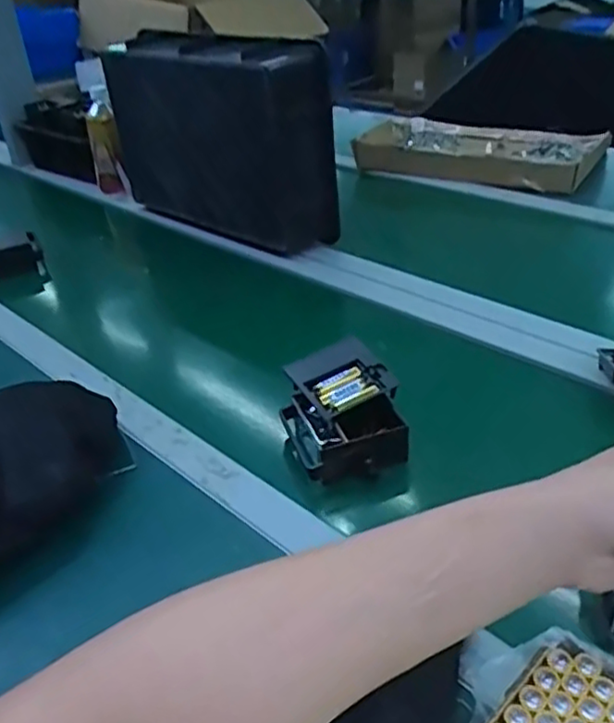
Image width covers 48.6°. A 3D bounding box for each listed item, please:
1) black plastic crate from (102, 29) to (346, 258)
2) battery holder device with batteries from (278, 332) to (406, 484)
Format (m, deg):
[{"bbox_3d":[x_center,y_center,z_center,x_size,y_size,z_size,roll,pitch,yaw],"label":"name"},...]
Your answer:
[{"bbox_3d":[-0.138,-0.350,1.055,0.157,0.271,0.452,-26,39,-28],"label":"black plastic crate"},{"bbox_3d":[0.032,0.046,0.616,0.097,0.075,0.113,-13,35,-13],"label":"battery holder device with batteries"}]

